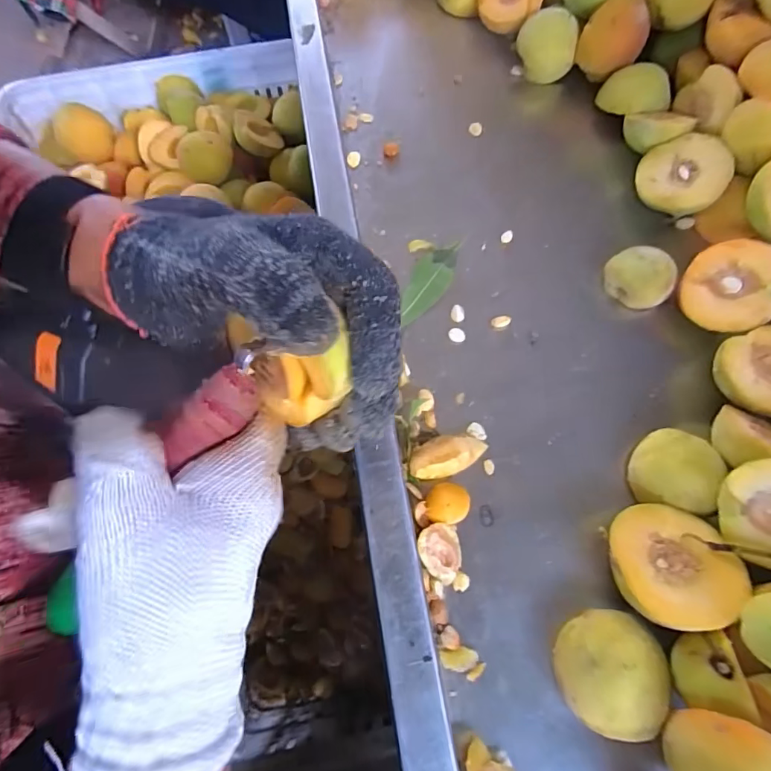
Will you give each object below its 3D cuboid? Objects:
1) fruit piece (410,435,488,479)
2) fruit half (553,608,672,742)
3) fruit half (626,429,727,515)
[{"bbox_3d":[0.041,0.047,0.318,0.053,0.021,0.027,-13,70,-5],"label":"fruit piece"},{"bbox_3d":[0.128,0.162,0.266,0.052,0.037,0.061,20,71,7],"label":"fruit half"},{"bbox_3d":[0.189,0.054,0.308,0.046,0.030,0.054,14,70,5],"label":"fruit half"}]

